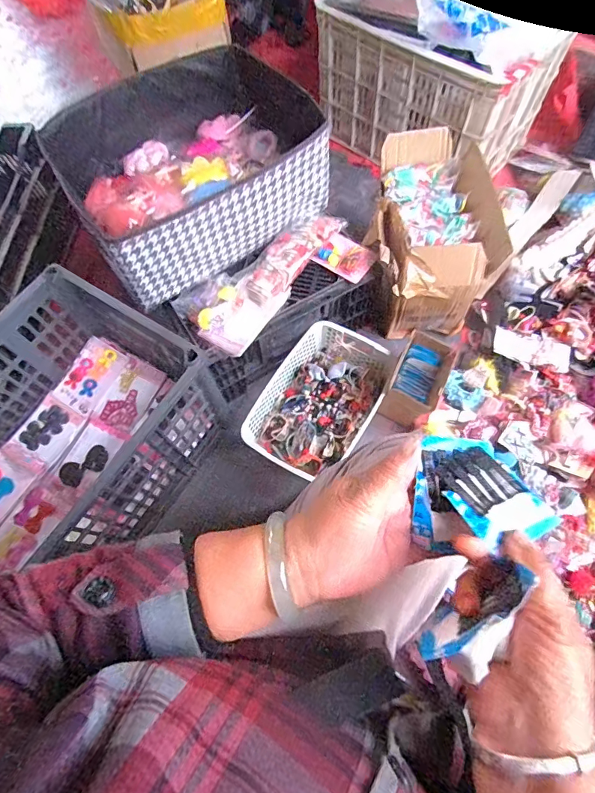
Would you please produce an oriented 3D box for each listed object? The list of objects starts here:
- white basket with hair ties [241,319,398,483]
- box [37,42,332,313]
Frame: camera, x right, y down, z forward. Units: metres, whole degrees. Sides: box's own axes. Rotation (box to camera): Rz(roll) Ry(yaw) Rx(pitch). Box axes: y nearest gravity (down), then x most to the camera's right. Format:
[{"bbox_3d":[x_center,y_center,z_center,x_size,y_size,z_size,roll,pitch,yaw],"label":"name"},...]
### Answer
[{"bbox_3d":[0.048,0.005,0.827,0.194,0.073,0.298,29,71,14],"label":"white basket with hair ties"},{"bbox_3d":[-0.192,-0.406,0.773,0.405,0.160,0.351,-33,69,-11],"label":"box"}]

